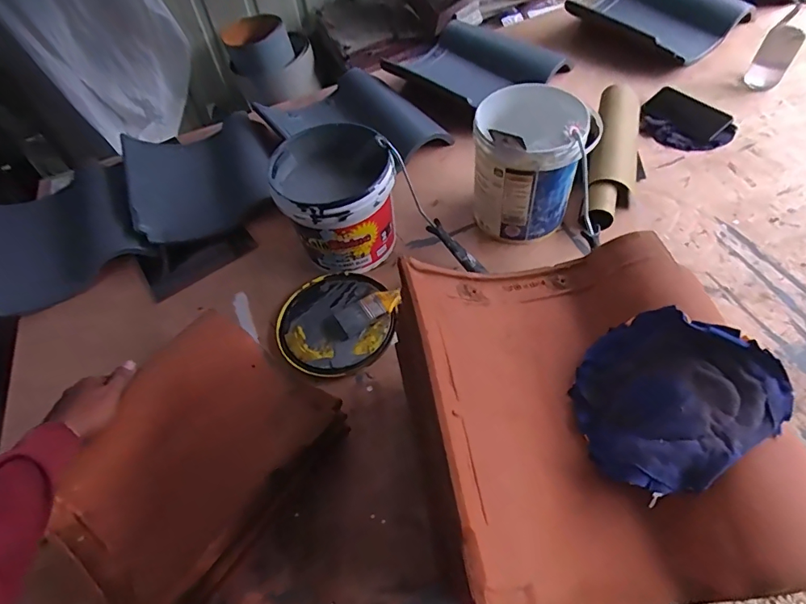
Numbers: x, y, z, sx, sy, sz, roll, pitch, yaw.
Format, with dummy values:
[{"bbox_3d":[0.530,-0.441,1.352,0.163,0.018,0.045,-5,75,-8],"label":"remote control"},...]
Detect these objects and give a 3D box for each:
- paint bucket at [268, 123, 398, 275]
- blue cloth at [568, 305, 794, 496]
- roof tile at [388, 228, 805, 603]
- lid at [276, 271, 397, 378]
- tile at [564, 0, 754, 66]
[{"bbox_3d":[-0.106,-0.171,0.787,0.188,0.174,0.179,-3,51,4],"label":"paint bucket"},{"bbox_3d":[0.223,0.078,0.399,0.150,0.067,0.143,-27,57,-15],"label":"blue cloth"},{"bbox_3d":[0.159,0.088,0.409,0.310,0.074,0.325,-11,51,-3],"label":"roof tile"},{"bbox_3d":[-0.112,0.033,0.768,0.185,0.024,0.187,-3,51,4],"label":"lid"},{"bbox_3d":[0.615,-0.713,1.133,0.277,0.073,0.357,-39,57,-23],"label":"tile"}]

